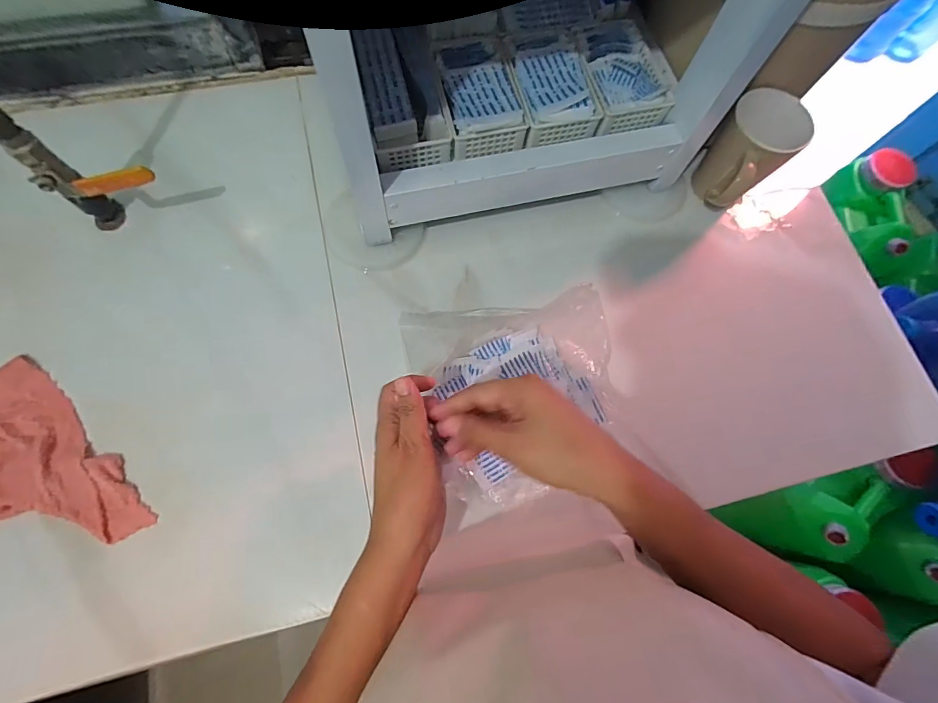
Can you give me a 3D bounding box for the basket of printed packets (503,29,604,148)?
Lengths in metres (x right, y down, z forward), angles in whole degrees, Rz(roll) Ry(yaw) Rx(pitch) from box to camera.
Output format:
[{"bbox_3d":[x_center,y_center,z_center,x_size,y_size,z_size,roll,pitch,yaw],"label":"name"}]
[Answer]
[{"bbox_3d":[0.082,-0.275,0.445,0.074,0.037,0.120,-12,72,-7],"label":"basket of printed packets"}]

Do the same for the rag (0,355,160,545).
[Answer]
[{"bbox_3d":[-0.400,0.118,0.371,0.208,0.025,0.148,41,74,11],"label":"rag"}]

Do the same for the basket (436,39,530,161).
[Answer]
[{"bbox_3d":[0.009,-0.258,0.437,0.071,0.035,0.116,-12,72,-7],"label":"basket"}]

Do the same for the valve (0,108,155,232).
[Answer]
[{"bbox_3d":[-0.347,-0.156,0.405,0.103,0.132,0.048,21,71,5],"label":"valve"}]

